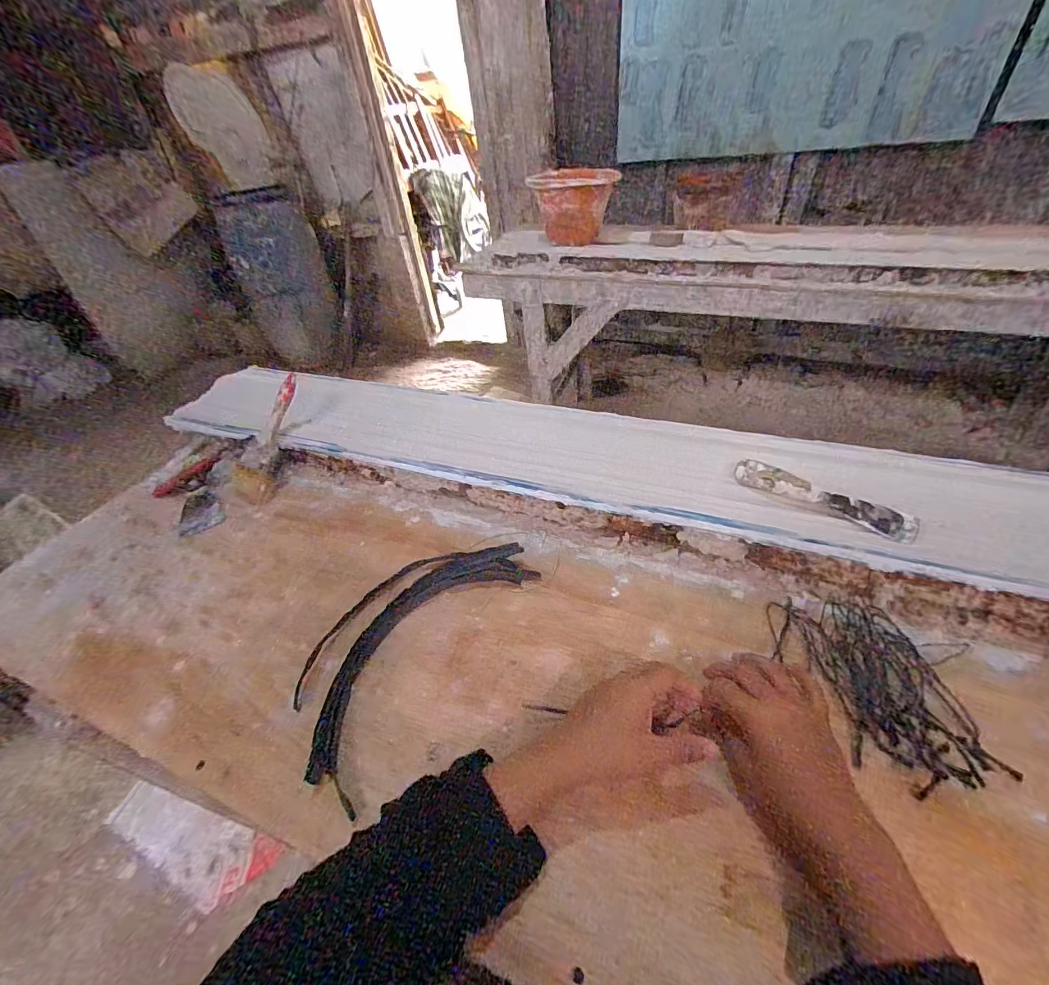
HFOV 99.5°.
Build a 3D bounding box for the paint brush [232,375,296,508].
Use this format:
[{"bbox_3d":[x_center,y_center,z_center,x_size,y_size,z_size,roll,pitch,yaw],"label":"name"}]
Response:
[{"bbox_3d":[-0.401,-0.087,0.690,0.077,0.029,0.199,13,84,20],"label":"paint brush"}]

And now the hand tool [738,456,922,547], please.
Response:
[{"bbox_3d":[0.324,0.003,0.486,0.176,0.019,0.042,24,52,30],"label":"hand tool"}]

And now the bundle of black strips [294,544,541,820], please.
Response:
[{"bbox_3d":[-0.125,0.143,0.482,0.157,0.018,0.291,25,52,31],"label":"bundle of black strips"}]

